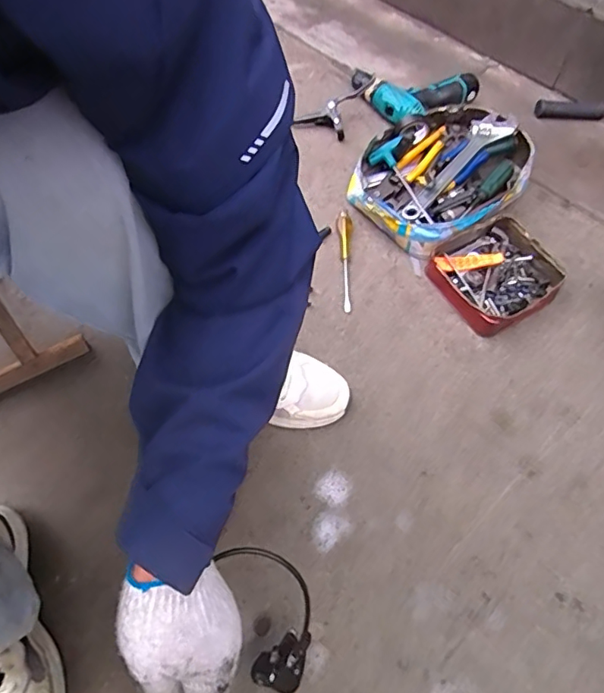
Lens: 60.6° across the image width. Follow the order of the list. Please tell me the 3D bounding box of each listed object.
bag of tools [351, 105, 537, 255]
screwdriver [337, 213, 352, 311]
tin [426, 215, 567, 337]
[{"bbox_3d":[0.243,-0.295,0.893,0.314,0.077,0.234,-31,65,-16],"label":"bag of tools"},{"bbox_3d":[0.070,-0.148,0.843,0.022,0.019,0.207,2,61,1],"label":"screwdriver"},{"bbox_3d":[0.304,-0.112,0.810,0.176,0.044,0.158,-30,65,-16],"label":"tin"}]

